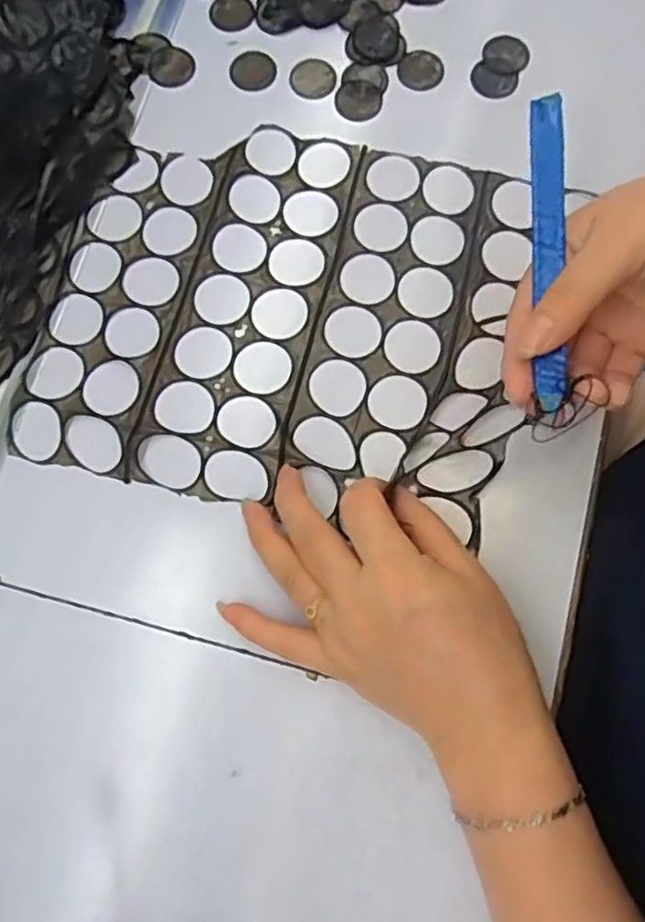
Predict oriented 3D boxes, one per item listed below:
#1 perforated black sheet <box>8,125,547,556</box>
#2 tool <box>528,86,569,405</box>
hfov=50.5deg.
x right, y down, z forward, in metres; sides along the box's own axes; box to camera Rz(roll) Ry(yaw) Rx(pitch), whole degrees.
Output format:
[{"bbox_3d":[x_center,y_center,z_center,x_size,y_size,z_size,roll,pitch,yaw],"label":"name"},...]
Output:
[{"bbox_3d":[-0.020,-0.083,0.377,0.252,0.004,0.219,13,77,3],"label":"perforated black sheet"},{"bbox_3d":[0.100,-0.093,0.302,0.014,0.010,0.141,1,83,-1],"label":"tool"}]

